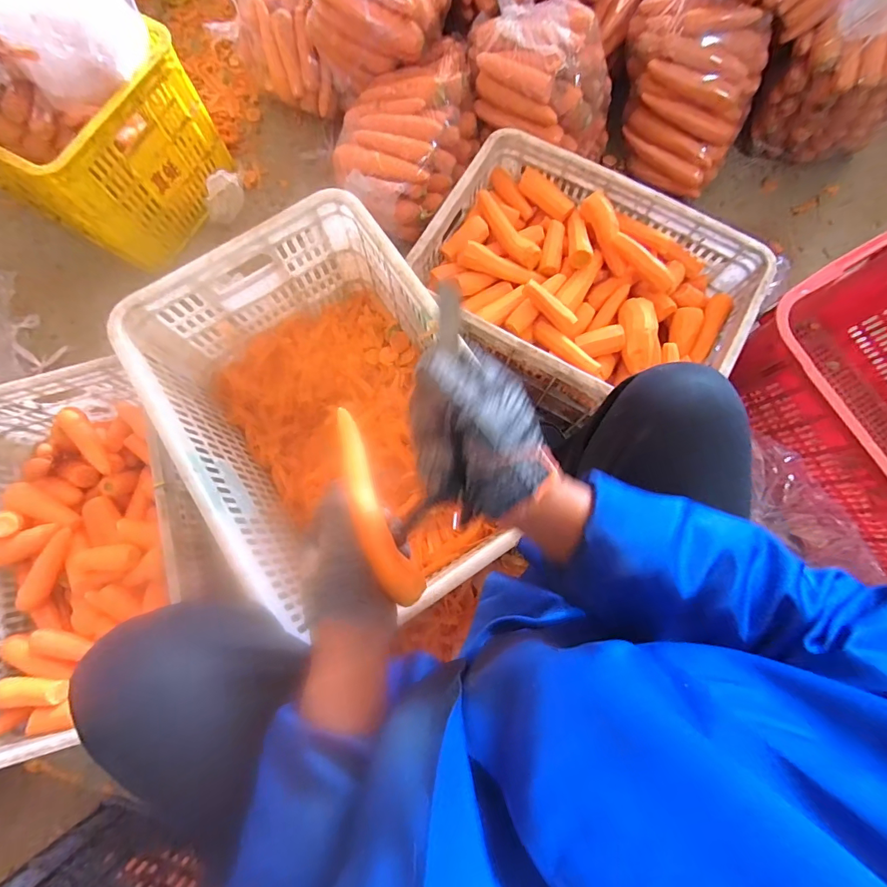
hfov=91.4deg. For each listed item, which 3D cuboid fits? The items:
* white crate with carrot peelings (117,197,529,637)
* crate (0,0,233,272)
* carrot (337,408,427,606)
[{"bbox_3d":[-0.168,-0.036,0.739,0.427,0.263,0.597,-35,81,-7],"label":"white crate with carrot peelings"},{"bbox_3d":[-0.811,-0.698,0.899,0.537,0.337,0.351,31,80,6],"label":"crate"},{"bbox_3d":[-0.062,0.050,0.375,0.030,0.024,0.178,-22,76,-5],"label":"carrot"}]

